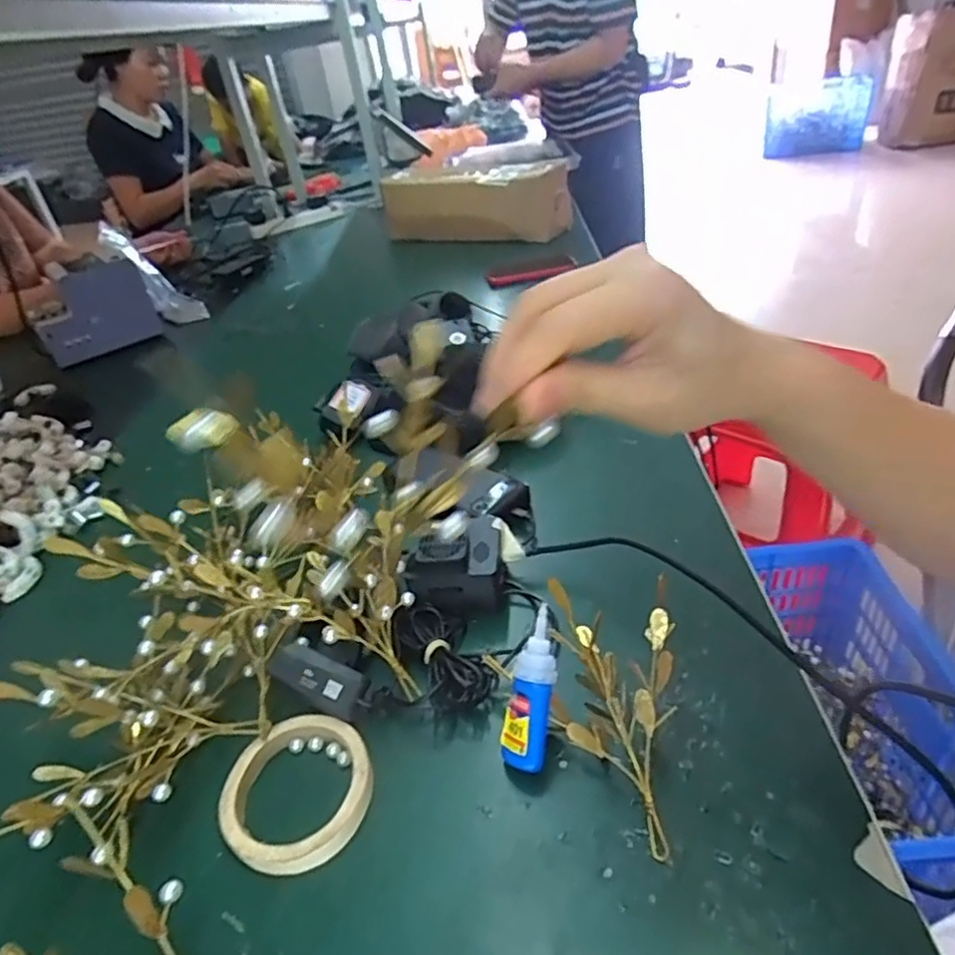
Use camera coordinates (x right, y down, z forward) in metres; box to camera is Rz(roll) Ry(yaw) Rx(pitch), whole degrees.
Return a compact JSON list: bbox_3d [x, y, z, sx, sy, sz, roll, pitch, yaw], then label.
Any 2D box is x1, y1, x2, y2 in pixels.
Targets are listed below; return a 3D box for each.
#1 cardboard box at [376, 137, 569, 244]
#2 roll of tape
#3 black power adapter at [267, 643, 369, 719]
[{"bbox_3d":[-0.004,-0.609,1.381,0.411,0.148,0.204,1,37,14],"label":"cardboard box"},{"bbox_3d":[-0.117,0.206,0.426,0.094,0.016,0.097,-6,36,4],"label":"roll of tape"},{"bbox_3d":[-0.115,0.145,0.469,0.075,0.018,0.031,24,44,13],"label":"black power adapter"}]

